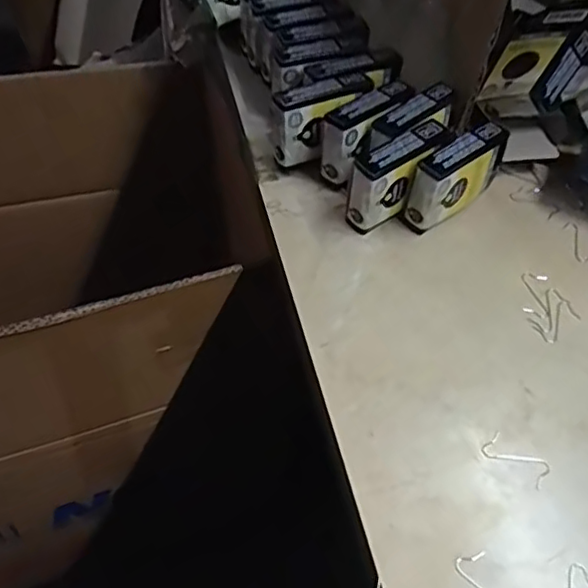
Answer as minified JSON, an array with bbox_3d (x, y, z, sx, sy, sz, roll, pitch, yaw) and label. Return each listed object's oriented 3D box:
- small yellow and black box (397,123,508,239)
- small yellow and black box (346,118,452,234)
[{"bbox_3d":[0.111,-0.078,0.420,0.075,0.058,0.021,-31,60,-23],"label":"small yellow and black box"},{"bbox_3d":[0.071,-0.077,0.417,0.072,0.059,0.023,-30,60,-22],"label":"small yellow and black box"}]

